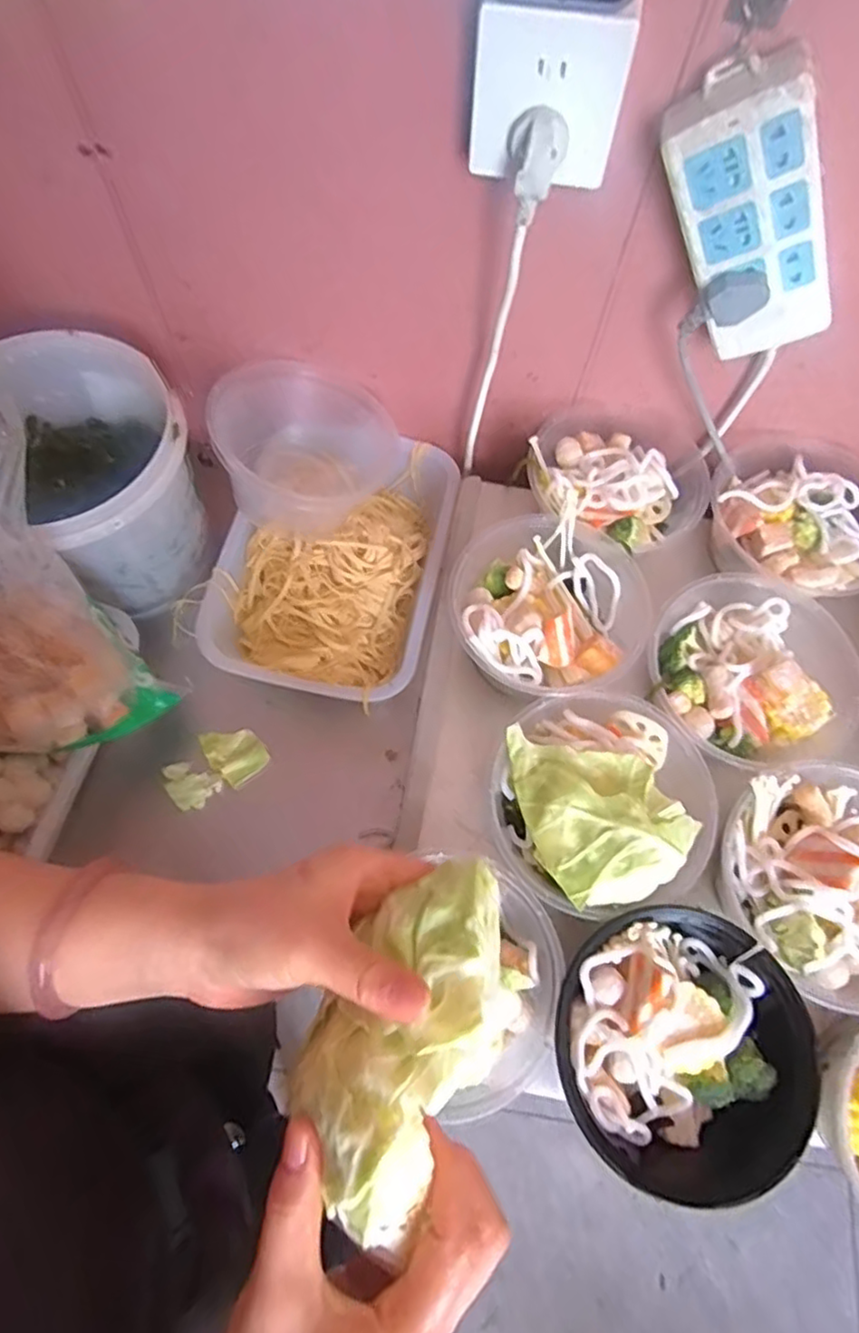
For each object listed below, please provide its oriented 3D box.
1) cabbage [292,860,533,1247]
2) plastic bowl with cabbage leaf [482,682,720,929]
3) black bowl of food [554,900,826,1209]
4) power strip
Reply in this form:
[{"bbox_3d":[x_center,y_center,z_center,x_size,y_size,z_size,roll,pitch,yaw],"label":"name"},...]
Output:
[{"bbox_3d":[-0.007,0.151,0.279,0.073,0.046,0.134,32,70,10],"label":"cabbage"},{"bbox_3d":[0.130,0.097,0.495,0.154,0.076,0.158,1,68,-2],"label":"plastic bowl with cabbage leaf"},{"bbox_3d":[0.171,0.248,0.441,0.168,0.056,0.164,1,68,-2],"label":"black bowl of food"},{"bbox_3d":[0.217,-0.291,0.437,0.081,0.185,0.033,-6,62,35],"label":"power strip"}]

